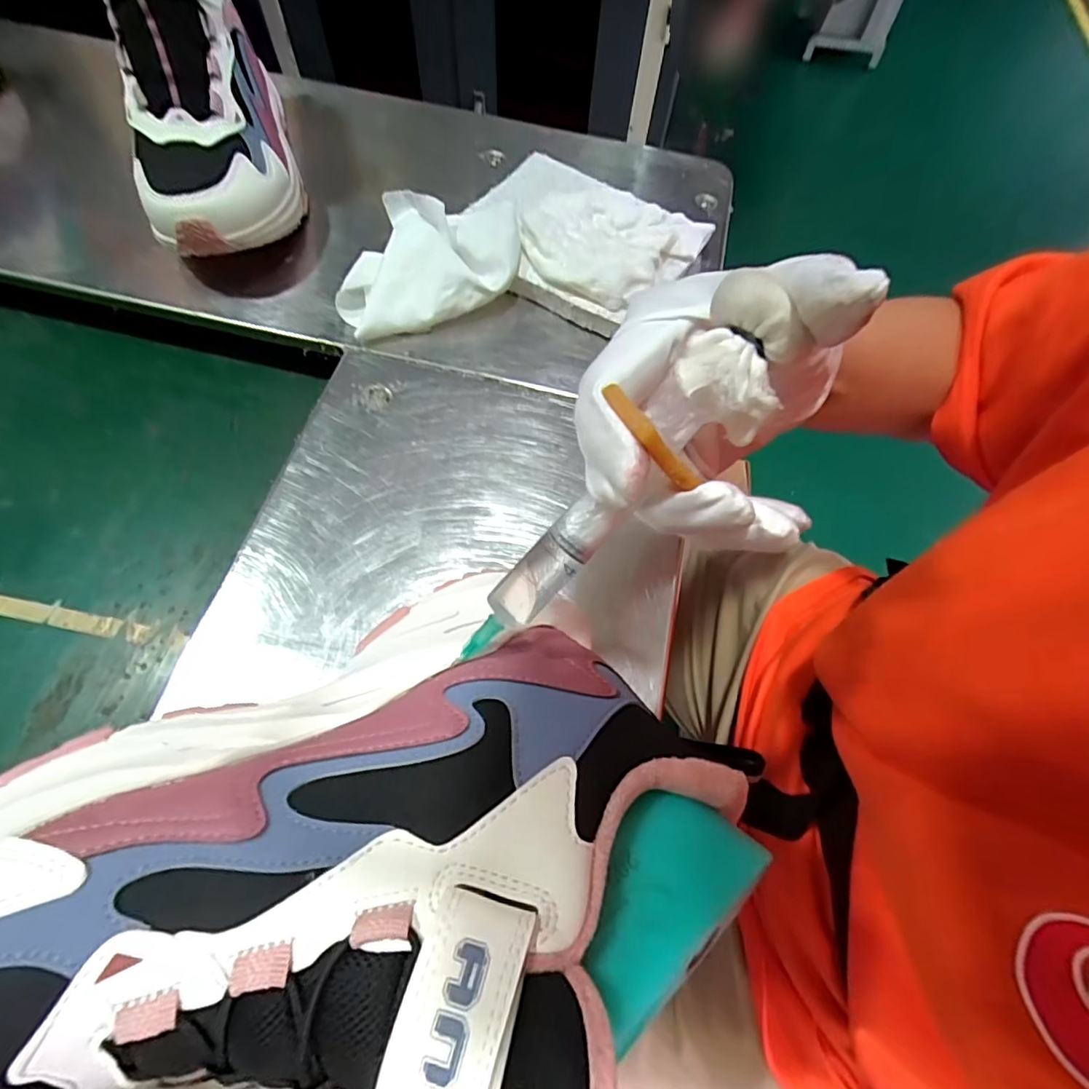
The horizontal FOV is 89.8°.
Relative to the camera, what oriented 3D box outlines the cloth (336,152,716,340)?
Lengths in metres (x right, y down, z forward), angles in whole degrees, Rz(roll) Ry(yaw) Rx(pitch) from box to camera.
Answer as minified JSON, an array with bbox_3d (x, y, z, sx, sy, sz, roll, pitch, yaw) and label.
[{"bbox_3d":[-0.011,-0.219,0.391,0.263,0.036,0.173,-9,66,-6],"label":"cloth"}]

